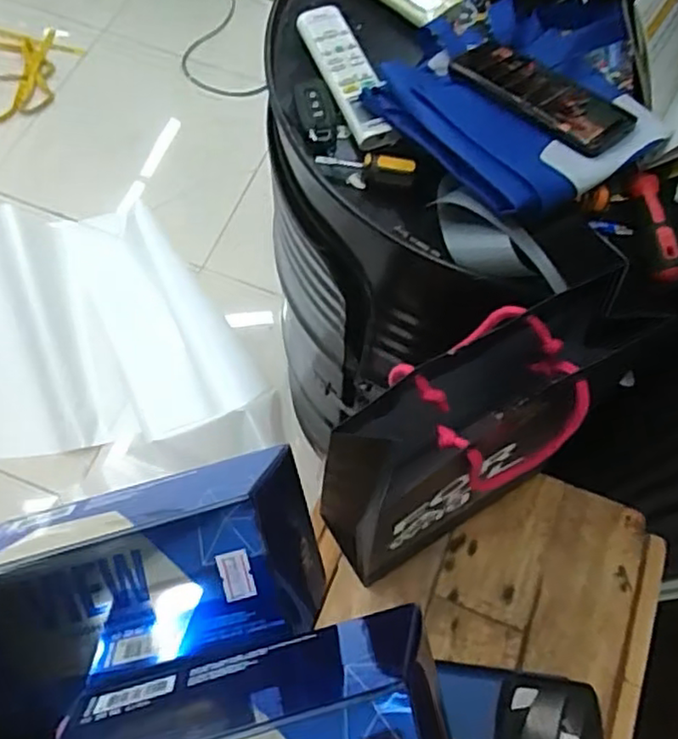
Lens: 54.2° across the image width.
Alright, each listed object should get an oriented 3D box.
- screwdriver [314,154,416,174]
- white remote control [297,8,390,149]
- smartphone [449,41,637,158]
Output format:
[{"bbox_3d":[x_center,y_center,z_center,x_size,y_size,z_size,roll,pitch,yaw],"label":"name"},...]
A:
[{"bbox_3d":[0.023,-0.190,0.607,0.094,0.014,0.012,10,65,22],"label":"screwdriver"},{"bbox_3d":[0.006,-0.290,0.649,0.043,0.019,0.172,-17,69,-10],"label":"white remote control"},{"bbox_3d":[0.186,-0.256,0.609,0.077,0.013,0.172,-37,64,-20],"label":"smartphone"}]

